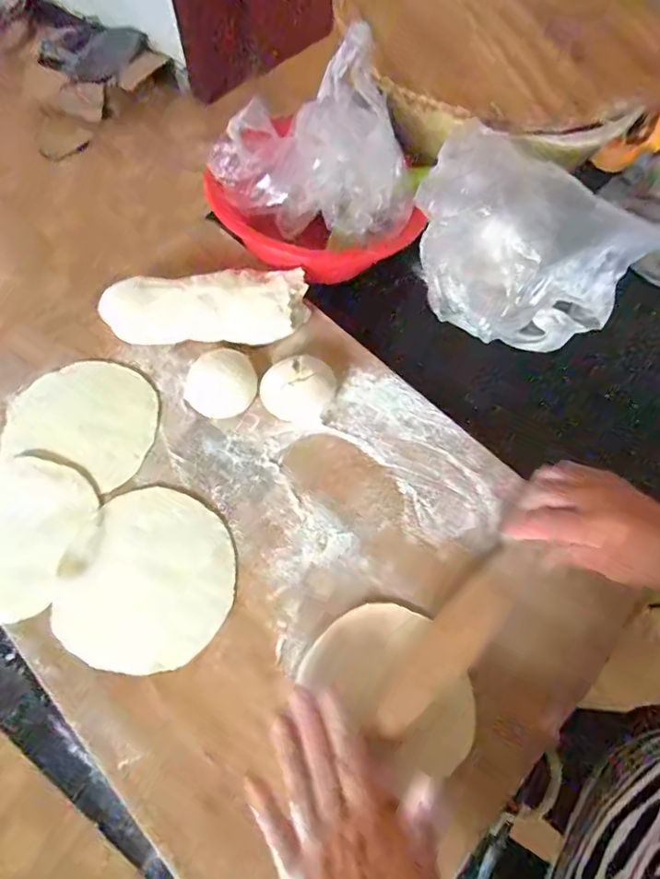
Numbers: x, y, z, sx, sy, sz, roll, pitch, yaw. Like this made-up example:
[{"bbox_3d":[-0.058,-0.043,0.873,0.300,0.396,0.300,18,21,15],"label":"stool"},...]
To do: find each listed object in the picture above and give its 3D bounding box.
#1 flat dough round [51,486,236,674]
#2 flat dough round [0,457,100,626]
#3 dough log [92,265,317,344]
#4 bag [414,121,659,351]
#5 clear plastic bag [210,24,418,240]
[{"bbox_3d":[-0.144,0.113,0.425,0.128,0.004,0.141,15,64,6],"label":"flat dough round"},{"bbox_3d":[-0.264,0.079,0.430,0.105,0.016,0.130,13,64,5],"label":"flat dough round"},{"bbox_3d":[-0.122,-0.132,0.518,0.194,0.043,0.066,1,64,-1],"label":"dough log"},{"bbox_3d":[0.183,-0.170,0.476,0.210,0.138,0.114,17,65,7],"label":"bag"},{"bbox_3d":[-0.018,-0.274,0.481,0.187,0.175,0.075,25,67,10],"label":"clear plastic bag"}]

